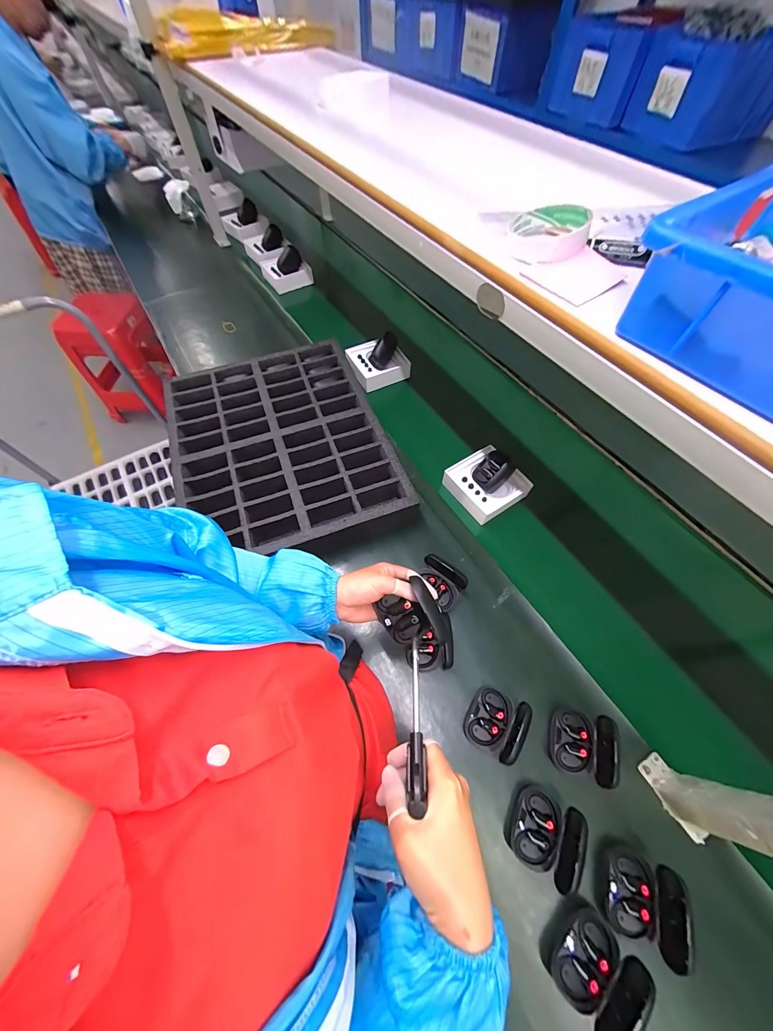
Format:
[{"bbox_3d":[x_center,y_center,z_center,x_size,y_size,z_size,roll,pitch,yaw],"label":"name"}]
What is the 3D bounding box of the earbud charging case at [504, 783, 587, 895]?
[{"bbox_3d":[0.208,0.421,0.449,0.074,0.071,0.089,28,66,12],"label":"earbud charging case"}]

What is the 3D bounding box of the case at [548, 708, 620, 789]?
[{"bbox_3d":[0.287,0.333,0.492,0.077,0.069,0.086,14,64,6],"label":"case"}]

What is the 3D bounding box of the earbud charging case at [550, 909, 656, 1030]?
[{"bbox_3d":[0.242,0.528,0.391,0.089,0.070,0.068,-39,70,-19],"label":"earbud charging case"}]

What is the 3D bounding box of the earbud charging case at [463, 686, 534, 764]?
[{"bbox_3d":[0.165,0.312,0.512,0.073,0.065,0.087,29,66,13],"label":"earbud charging case"}]

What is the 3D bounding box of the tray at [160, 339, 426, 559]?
[{"bbox_3d":[-0.232,-0.160,0.736,0.427,0.061,0.550,-20,64,-8],"label":"tray"}]

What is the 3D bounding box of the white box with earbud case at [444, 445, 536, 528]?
[{"bbox_3d":[0.214,-0.079,0.713,0.145,0.079,0.144,-31,68,-16],"label":"white box with earbud case"}]

